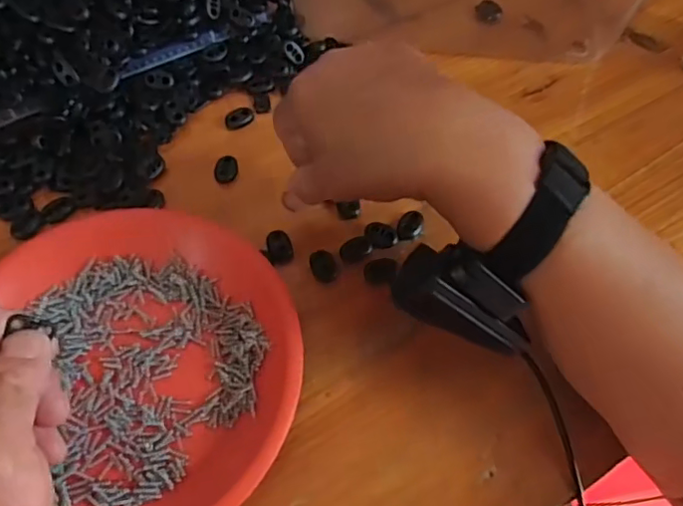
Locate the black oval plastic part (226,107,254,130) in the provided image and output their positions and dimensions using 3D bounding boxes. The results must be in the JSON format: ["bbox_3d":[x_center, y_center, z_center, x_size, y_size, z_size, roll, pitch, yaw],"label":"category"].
[{"bbox_3d":[-0.075,-0.099,0.422,0.020,0.013,0.008,-18,62,-11],"label":"black oval plastic part"}]

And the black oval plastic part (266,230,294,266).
[{"bbox_3d":[-0.040,-0.003,0.373,0.016,0.010,0.022,-14,61,-9],"label":"black oval plastic part"}]

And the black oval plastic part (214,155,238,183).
[{"bbox_3d":[-0.080,-0.058,0.401,0.016,0.008,0.018,-10,61,-7],"label":"black oval plastic part"}]

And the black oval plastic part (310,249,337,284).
[{"bbox_3d":[-0.012,0.008,0.364,0.016,0.010,0.019,-8,60,-5],"label":"black oval plastic part"}]

